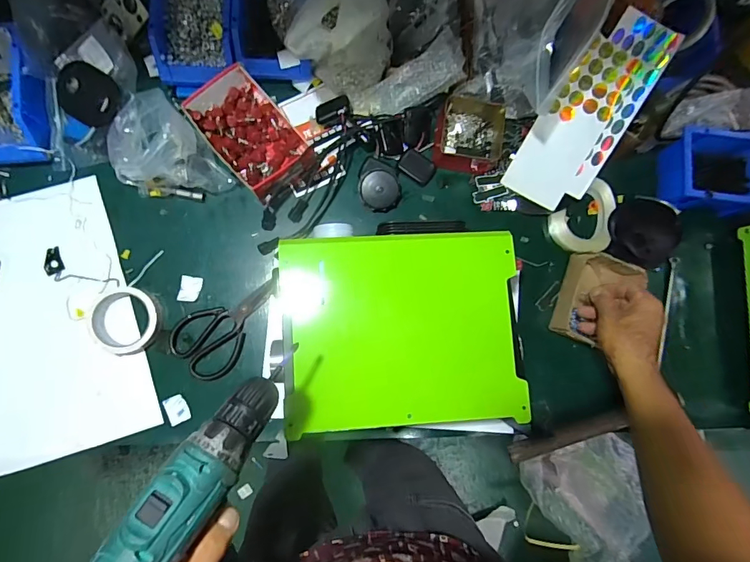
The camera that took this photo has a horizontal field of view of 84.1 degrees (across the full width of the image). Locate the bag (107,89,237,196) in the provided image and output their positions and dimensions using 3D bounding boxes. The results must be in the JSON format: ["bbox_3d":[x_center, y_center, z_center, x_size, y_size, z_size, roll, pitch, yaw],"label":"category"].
[{"bbox_3d":[-0.315,-0.181,0.598,0.127,0.096,0.174,-41,89,-7],"label":"bag"}]

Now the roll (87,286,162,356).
[{"bbox_3d":[-0.369,0.057,0.613,0.091,0.027,0.100,0,85,-5],"label":"roll"}]

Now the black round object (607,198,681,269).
[{"bbox_3d":[0.439,-0.078,0.671,0.117,0.034,0.107,4,84,-4],"label":"black round object"}]

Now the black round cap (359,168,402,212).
[{"bbox_3d":[0.009,-0.145,0.665,0.065,0.028,0.064,0,85,-5],"label":"black round cap"}]

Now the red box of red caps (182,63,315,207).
[{"bbox_3d":[-0.190,-0.224,0.633,0.122,0.052,0.189,-42,89,-7],"label":"red box of red caps"}]

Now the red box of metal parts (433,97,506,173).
[{"bbox_3d":[0.150,-0.245,0.673,0.101,0.042,0.122,7,84,-4],"label":"red box of metal parts"}]

